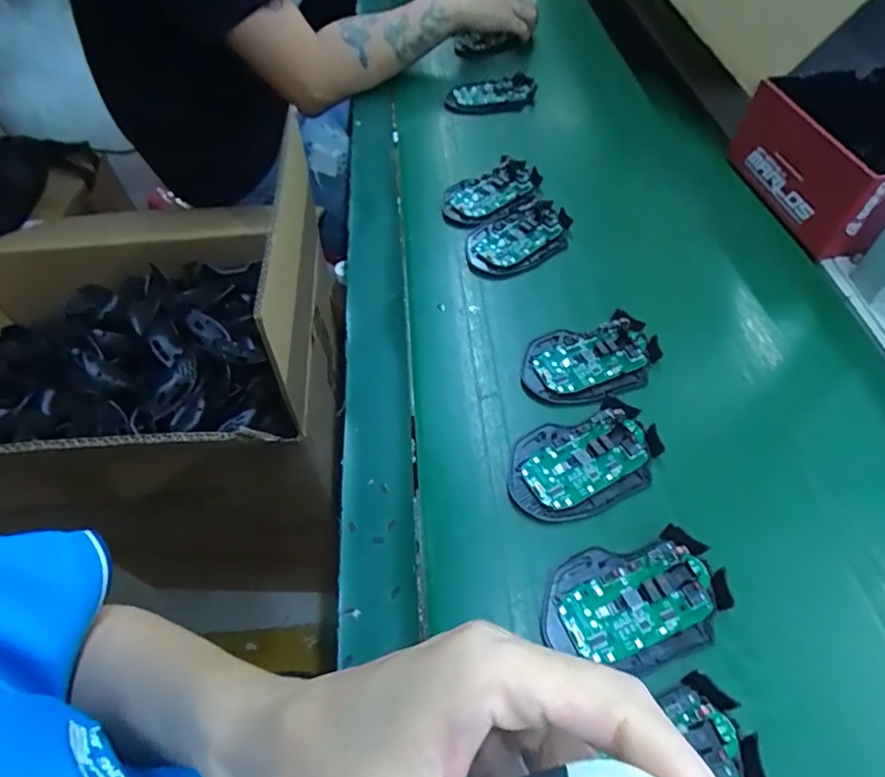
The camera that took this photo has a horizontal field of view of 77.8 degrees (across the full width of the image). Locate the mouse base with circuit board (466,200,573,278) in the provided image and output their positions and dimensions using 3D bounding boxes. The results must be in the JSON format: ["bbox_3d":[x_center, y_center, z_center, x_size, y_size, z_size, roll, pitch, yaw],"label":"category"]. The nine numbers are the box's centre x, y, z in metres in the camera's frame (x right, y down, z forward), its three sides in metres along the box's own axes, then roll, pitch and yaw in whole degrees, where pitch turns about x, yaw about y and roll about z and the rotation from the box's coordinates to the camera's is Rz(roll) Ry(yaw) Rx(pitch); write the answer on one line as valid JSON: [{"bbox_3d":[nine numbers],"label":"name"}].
[{"bbox_3d":[0.075,-0.148,0.537,0.113,0.015,0.069,-26,58,-18],"label":"mouse base with circuit board"}]

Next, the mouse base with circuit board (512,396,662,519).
[{"bbox_3d":[0.101,0.050,0.393,0.111,0.016,0.072,-19,56,-13],"label":"mouse base with circuit board"}]

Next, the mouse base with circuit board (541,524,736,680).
[{"bbox_3d":[0.119,0.128,0.335,0.112,0.014,0.074,-18,55,-12],"label":"mouse base with circuit board"}]

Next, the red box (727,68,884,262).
[{"bbox_3d":[0.449,-0.230,0.552,0.225,0.088,0.186,-10,54,-7],"label":"red box"}]

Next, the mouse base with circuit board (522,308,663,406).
[{"bbox_3d":[0.121,-0.024,0.447,0.110,0.019,0.070,-11,54,-8],"label":"mouse base with circuit board"}]

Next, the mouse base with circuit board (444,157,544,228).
[{"bbox_3d":[0.052,-0.211,0.576,0.111,0.015,0.069,-32,60,-21],"label":"mouse base with circuit board"}]

